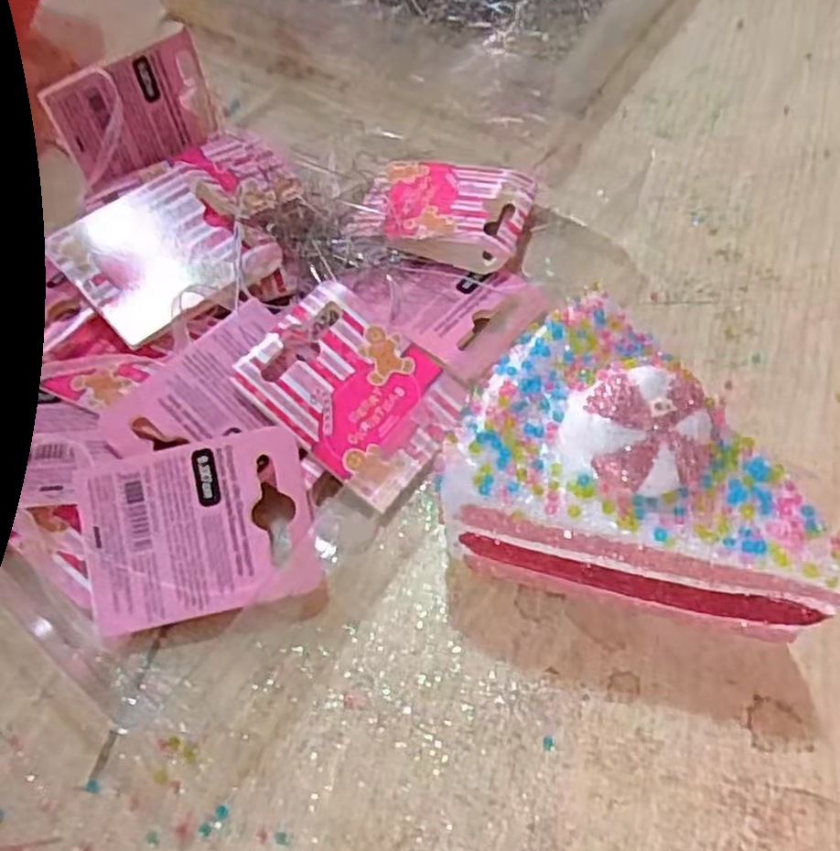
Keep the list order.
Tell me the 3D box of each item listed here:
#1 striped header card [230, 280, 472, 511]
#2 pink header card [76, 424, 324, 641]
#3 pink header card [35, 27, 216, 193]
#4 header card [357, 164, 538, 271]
[{"bbox_3d":[-0.018,-0.011,0.210,0.046,0.004,0.059,-43,86,-17],"label":"striped header card"},{"bbox_3d":[-0.058,0.027,0.191,0.058,0.006,0.043,-12,81,-2],"label":"pink header card"},{"bbox_3d":[-0.099,-0.111,0.256,0.055,0.038,0.006,-38,59,-22],"label":"pink header card"},{"bbox_3d":[0.008,-0.074,0.250,0.056,0.014,0.049,7,61,8],"label":"header card"}]

